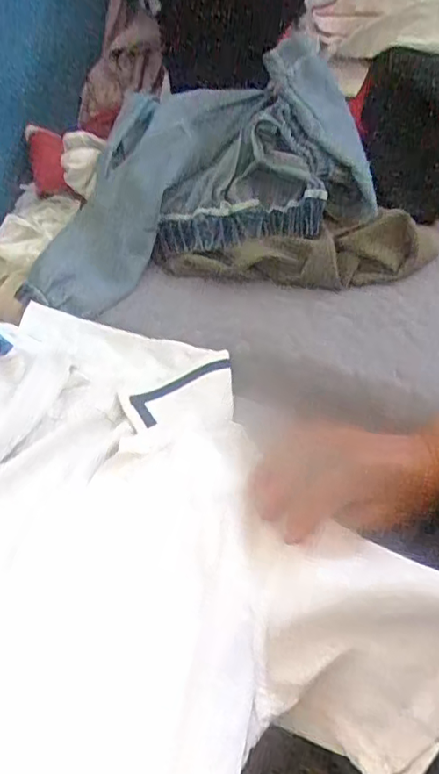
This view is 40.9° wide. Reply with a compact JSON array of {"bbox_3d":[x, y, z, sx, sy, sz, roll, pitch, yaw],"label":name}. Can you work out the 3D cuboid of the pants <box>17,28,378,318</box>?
[{"bbox_3d":[-0.033,-0.248,0.651,0.383,0.134,0.255,-9,47,-12],"label":"pants"}]

